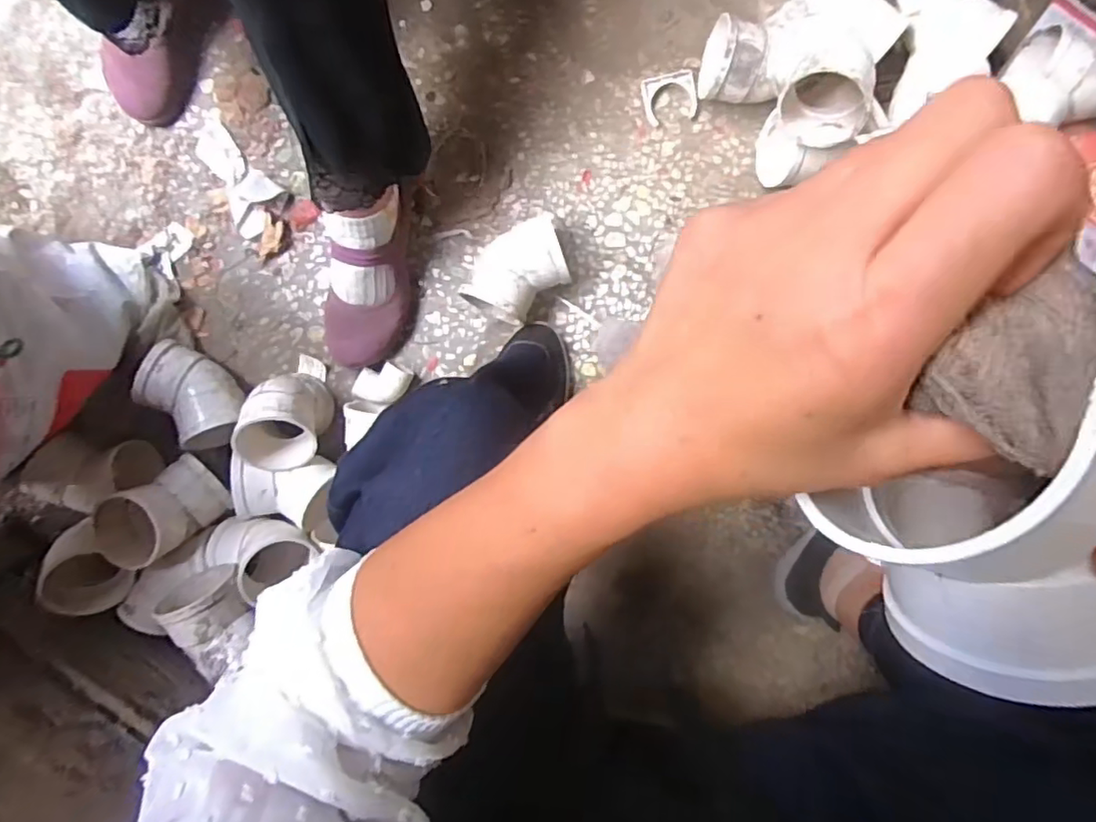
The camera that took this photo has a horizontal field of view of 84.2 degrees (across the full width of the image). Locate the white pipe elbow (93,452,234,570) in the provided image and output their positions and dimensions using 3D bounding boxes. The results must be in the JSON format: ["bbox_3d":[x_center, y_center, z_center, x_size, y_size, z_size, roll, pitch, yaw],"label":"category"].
[{"bbox_3d":[-0.412,0.109,0.647,0.108,0.070,0.073,-40,92,4],"label":"white pipe elbow"}]

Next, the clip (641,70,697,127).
[{"bbox_3d":[0.142,-0.363,0.701,0.060,0.016,0.052,-10,94,3],"label":"clip"}]

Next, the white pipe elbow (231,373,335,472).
[{"bbox_3d":[-0.292,0.011,0.676,0.079,0.105,0.108,-6,94,2],"label":"white pipe elbow"}]

